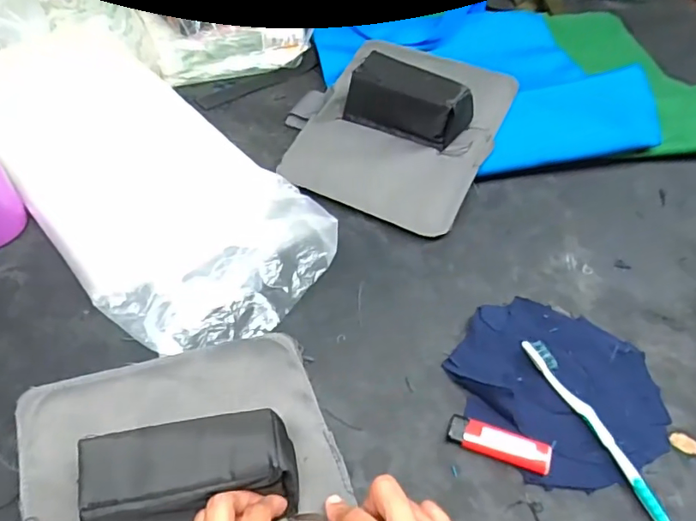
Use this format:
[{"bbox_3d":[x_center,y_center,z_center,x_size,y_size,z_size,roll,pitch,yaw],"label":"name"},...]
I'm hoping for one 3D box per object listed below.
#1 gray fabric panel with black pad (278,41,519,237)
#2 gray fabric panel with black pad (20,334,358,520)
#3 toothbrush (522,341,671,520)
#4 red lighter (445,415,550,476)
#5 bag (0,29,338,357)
[{"bbox_3d":[0.048,-0.175,0.624,0.250,0.088,0.242,23,54,13],"label":"gray fabric panel with black pad"},{"bbox_3d":[-0.110,0.172,0.355,0.225,0.054,0.261,-16,55,-16],"label":"gray fabric panel with black pad"},{"bbox_3d":[0.204,0.141,0.424,0.016,0.019,0.177,-19,56,-18],"label":"toothbrush"},{"bbox_3d":[0.123,0.150,0.424,0.080,0.015,0.027,17,53,9],"label":"red lighter"},{"bbox_3d":[-0.251,-0.118,0.591,0.225,0.036,0.550,-35,62,-27],"label":"bag"}]

